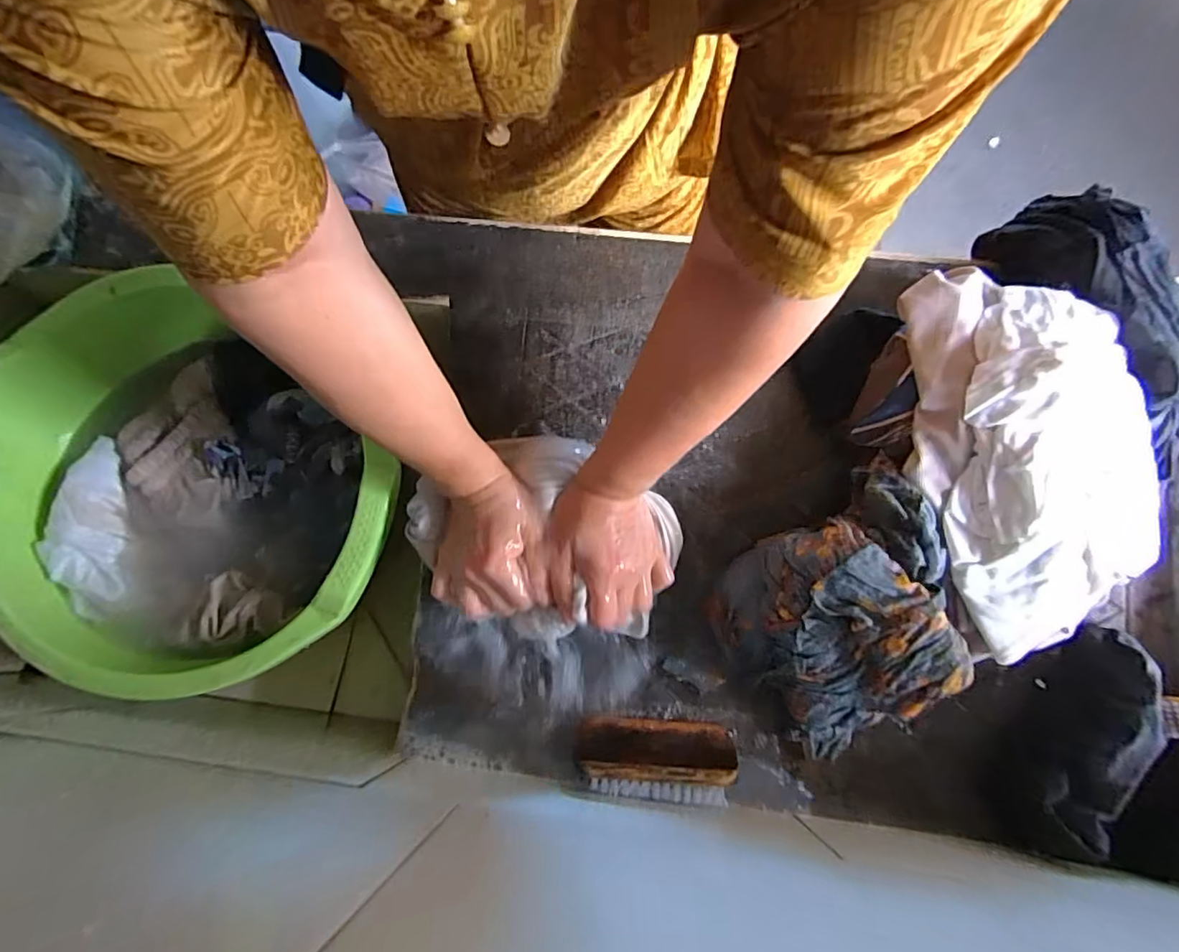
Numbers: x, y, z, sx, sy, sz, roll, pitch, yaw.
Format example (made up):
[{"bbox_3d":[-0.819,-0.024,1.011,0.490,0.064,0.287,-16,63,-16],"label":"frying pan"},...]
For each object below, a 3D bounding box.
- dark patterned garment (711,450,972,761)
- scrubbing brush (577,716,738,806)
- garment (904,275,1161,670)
[{"bbox_3d":[0.204,0.111,0.439,0.190,0.101,0.172,-38,76,-10],"label":"dark patterned garment"},{"bbox_3d":[0.054,0.229,0.443,0.130,0.044,0.058,3,73,2],"label":"scrubbing brush"},{"bbox_3d":[0.327,-0.026,0.415,0.148,0.088,0.282,-14,73,-3],"label":"garment"}]

